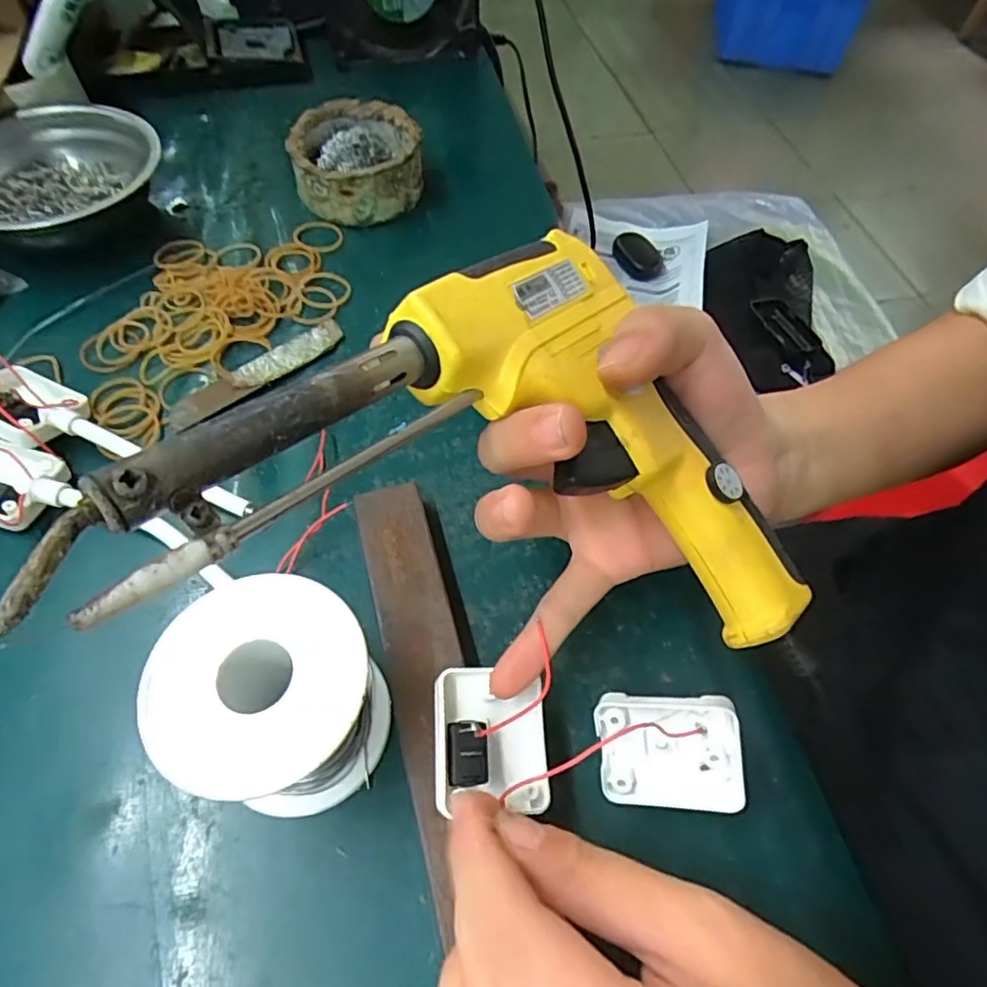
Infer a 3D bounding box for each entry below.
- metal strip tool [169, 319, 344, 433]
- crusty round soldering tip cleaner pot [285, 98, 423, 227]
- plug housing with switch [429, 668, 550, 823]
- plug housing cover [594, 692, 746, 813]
[{"bbox_3d":[-0.125,-0.066,0.325,0.100,0.005,0.020,-35,66,-21],"label":"metal strip tool"},{"bbox_3d":[-0.088,-0.212,0.391,0.077,0.038,0.084,-16,61,-12],"label":"crusty round soldering tip cleaner pot"},{"bbox_3d":[-0.001,0.084,0.211,0.038,0.019,0.043,-2,59,-3],"label":"plug housing with switch"},{"bbox_3d":[0.061,0.090,0.214,0.047,0.009,0.039,-6,95,16],"label":"plug housing cover"}]

